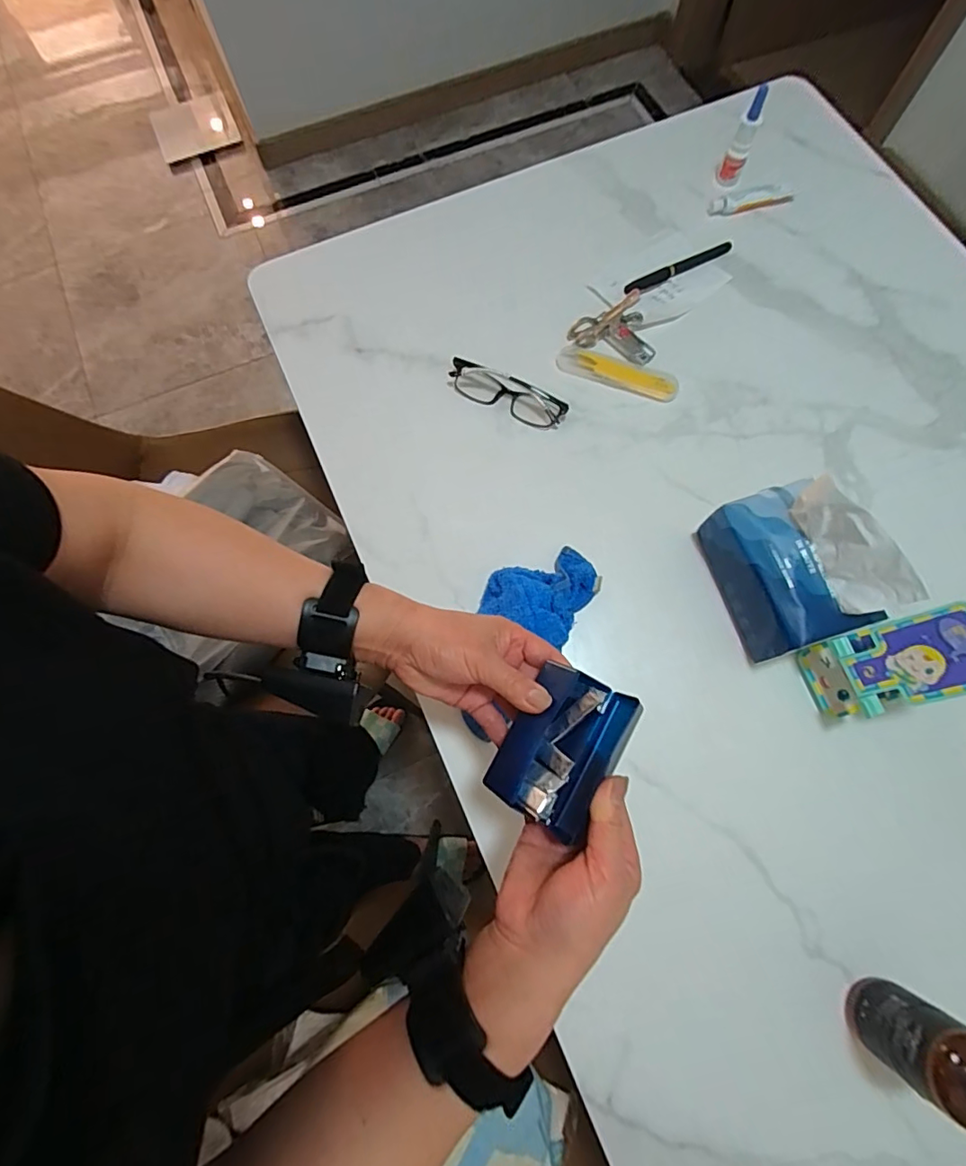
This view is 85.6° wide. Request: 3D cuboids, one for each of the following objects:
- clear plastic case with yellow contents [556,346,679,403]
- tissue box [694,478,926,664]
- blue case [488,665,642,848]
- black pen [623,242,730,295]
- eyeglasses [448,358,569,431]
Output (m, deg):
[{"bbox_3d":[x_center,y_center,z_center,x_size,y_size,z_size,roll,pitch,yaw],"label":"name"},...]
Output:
[{"bbox_3d":[0.149,-0.234,0.579,0.135,0.013,0.038,22,75,8],"label":"clear plastic case with yellow contents"},{"bbox_3d":[0.268,-0.016,0.453,0.092,0.128,0.134,-19,73,-4],"label":"tissue box"},{"bbox_3d":[0.049,0.104,0.328,0.066,0.022,0.092,27,76,9],"label":"blue case"},{"bbox_3d":[0.231,-0.373,0.618,0.148,0.010,0.017,-28,74,-7],"label":"black pen"},{"bbox_3d":[0.027,-0.206,0.571,0.134,0.026,0.034,26,75,9],"label":"eyeglasses"}]

